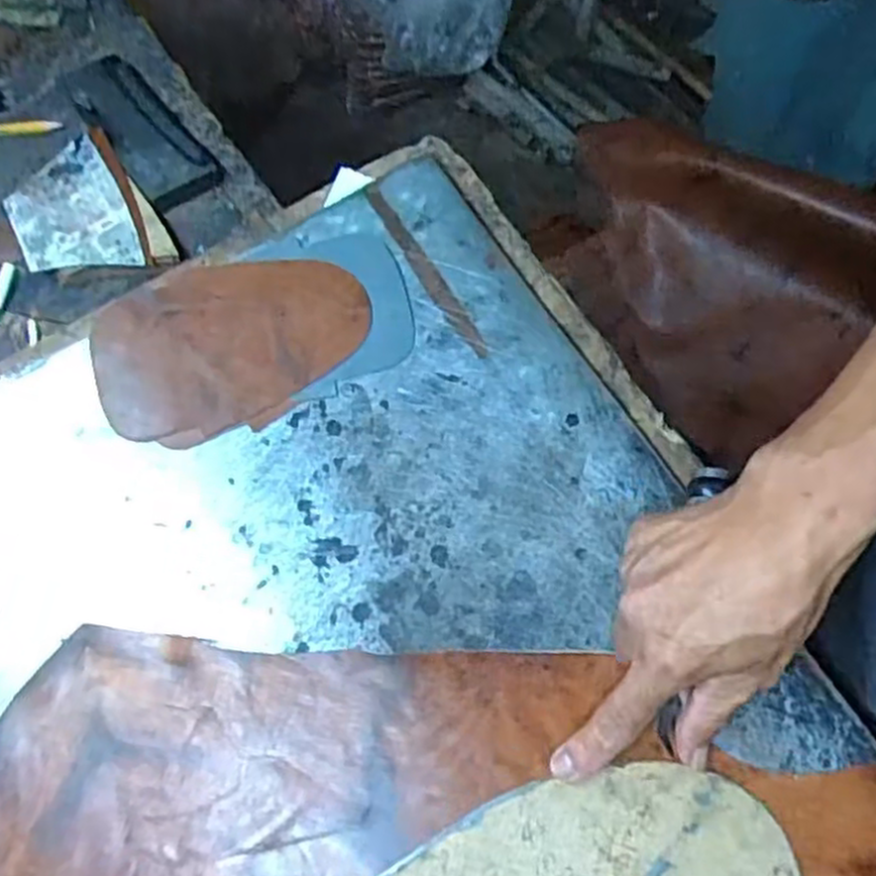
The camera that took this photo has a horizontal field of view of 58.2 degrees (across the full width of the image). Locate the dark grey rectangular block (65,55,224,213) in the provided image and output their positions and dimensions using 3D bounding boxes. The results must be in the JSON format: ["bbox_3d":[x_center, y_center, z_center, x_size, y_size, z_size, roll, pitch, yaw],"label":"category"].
[{"bbox_3d":[-0.216,-0.224,0.570,0.055,0.011,0.156,-36,71,-17],"label":"dark grey rectangular block"}]

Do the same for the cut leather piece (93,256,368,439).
[{"bbox_3d":[-0.124,-0.061,0.474,0.160,0.009,0.101,-13,76,-3],"label":"cut leather piece"}]

